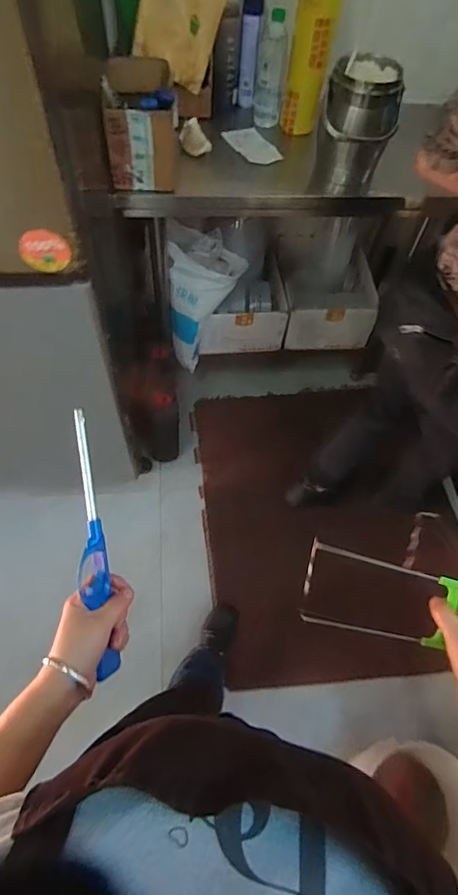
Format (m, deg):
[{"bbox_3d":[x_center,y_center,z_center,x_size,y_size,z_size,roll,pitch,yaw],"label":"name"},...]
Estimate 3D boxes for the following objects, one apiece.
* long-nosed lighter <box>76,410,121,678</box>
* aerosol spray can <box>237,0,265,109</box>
[{"bbox_3d":[-0.139,0.097,0.479,0.027,0.023,0.265,-6,89,-7],"label":"long-nosed lighter"},{"bbox_3d":[0.053,-0.984,1.171,0.046,0.234,0.050,9,60,2],"label":"aerosol spray can"}]

